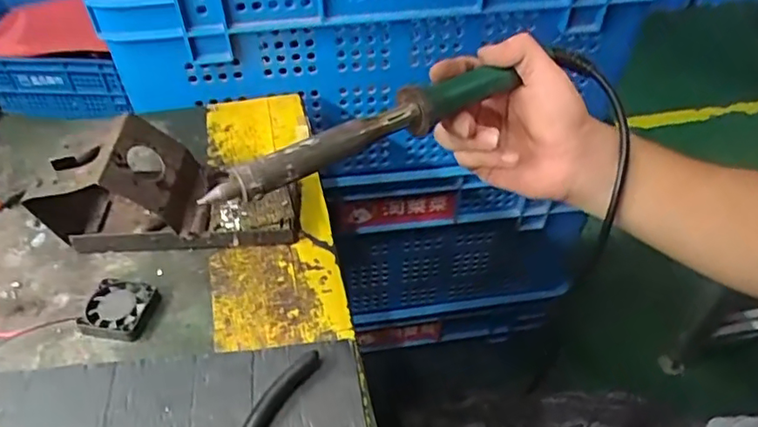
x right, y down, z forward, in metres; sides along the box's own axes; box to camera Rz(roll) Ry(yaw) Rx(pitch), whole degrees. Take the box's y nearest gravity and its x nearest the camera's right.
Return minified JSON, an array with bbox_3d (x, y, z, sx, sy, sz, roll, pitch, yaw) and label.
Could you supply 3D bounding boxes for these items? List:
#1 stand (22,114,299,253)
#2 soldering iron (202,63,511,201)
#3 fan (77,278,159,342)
[{"bbox_3d":[-0.152,-0.021,0.428,0.177,0.082,0.073,-7,45,-7],"label":"stand"},{"bbox_3d":[0.001,-0.053,0.356,0.219,0.020,0.021,-27,51,-27],"label":"soldering iron"},{"bbox_3d":[-0.174,0.064,0.392,0.043,0.010,0.041,4,45,4],"label":"fan"}]

